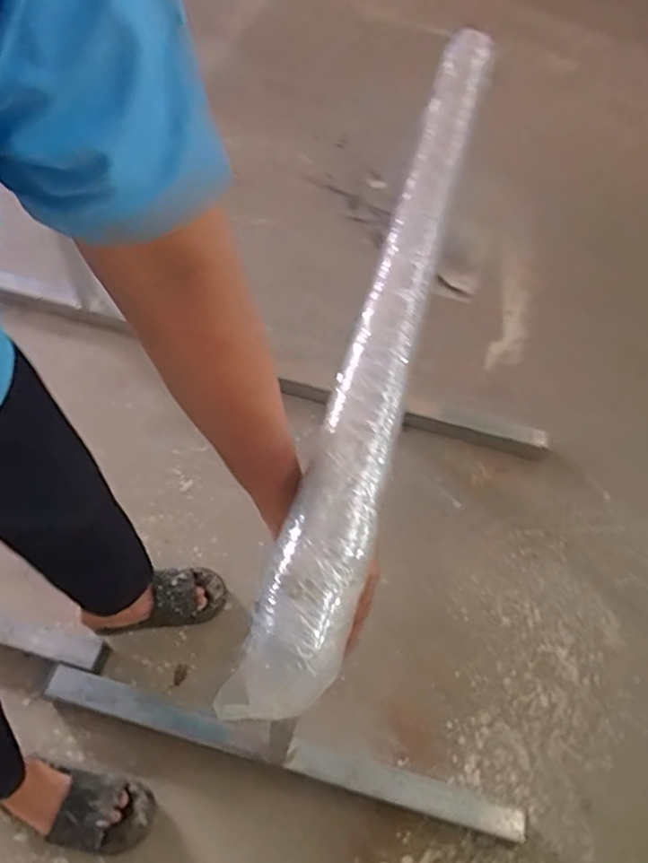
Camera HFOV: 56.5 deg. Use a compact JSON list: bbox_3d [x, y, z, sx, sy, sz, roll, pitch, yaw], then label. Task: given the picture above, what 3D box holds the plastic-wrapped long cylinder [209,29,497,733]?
[{"bbox_3d":[0.069,-0.145,0.533,0.070,0.044,0.727,14,57,8],"label":"plastic-wrapped long cylinder"}]

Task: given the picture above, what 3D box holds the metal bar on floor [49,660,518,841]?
[{"bbox_3d":[-0.078,0.505,0.965,0.773,0.035,0.052,13,55,7],"label":"metal bar on floor"}]

